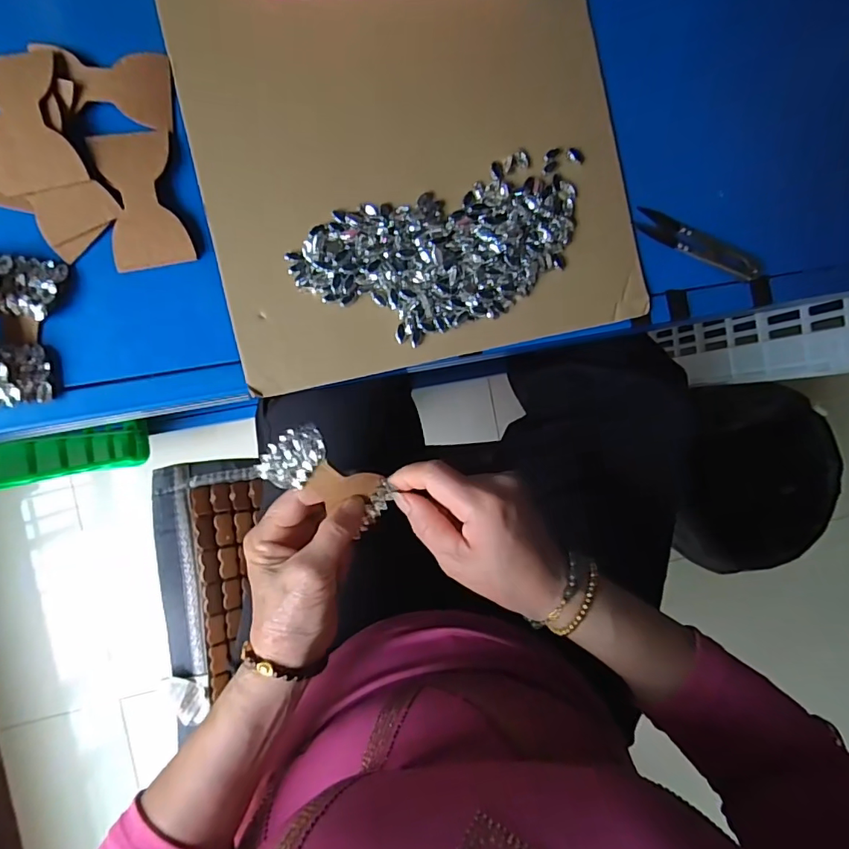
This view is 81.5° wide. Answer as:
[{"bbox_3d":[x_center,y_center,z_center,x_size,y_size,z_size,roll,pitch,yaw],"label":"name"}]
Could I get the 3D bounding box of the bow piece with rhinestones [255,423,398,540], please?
[{"bbox_3d":[-0.062,0.032,0.318,0.084,0.015,0.041,27,84,-9],"label":"bow piece with rhinestones"}]

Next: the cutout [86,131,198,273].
[{"bbox_3d":[-0.178,-0.142,0.309,0.045,0.005,0.081,-13,92,-7],"label":"cutout"}]

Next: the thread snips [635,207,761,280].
[{"bbox_3d":[0.204,-0.134,0.367,0.098,0.006,0.026,22,84,-6],"label":"thread snips"}]

